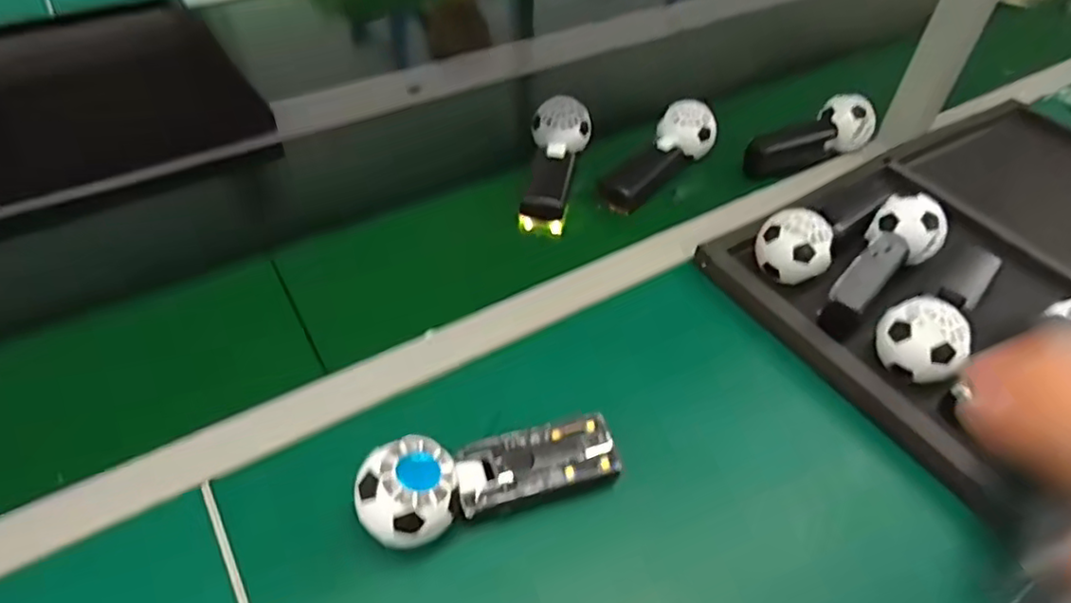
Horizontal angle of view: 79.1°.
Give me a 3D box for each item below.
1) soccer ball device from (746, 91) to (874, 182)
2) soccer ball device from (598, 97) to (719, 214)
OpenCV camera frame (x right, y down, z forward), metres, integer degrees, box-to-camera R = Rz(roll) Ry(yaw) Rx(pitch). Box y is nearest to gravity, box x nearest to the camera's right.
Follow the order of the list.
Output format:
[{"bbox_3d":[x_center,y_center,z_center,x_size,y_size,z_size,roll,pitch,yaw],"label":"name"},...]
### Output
[{"bbox_3d":[0.304,-0.181,0.719,0.158,0.056,0.059,-20,49,-21],"label":"soccer ball device"},{"bbox_3d":[0.134,-0.156,0.693,0.062,0.058,0.158,28,50,23],"label":"soccer ball device"}]

